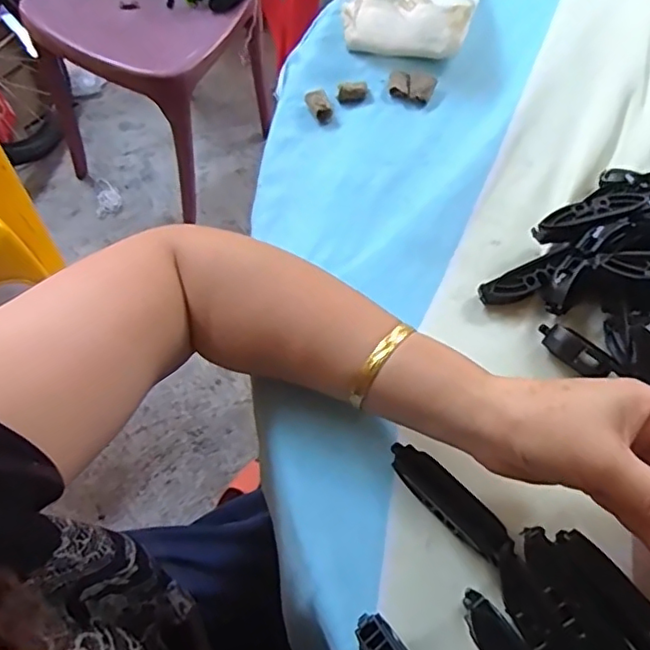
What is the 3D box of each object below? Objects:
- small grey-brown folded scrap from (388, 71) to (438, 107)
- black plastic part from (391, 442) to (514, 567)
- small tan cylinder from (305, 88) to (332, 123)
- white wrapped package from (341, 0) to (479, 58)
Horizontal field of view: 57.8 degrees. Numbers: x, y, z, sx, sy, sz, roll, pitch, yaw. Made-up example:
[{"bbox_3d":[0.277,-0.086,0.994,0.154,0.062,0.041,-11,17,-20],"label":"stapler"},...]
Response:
[{"bbox_3d":[0.070,-0.191,0.472,0.037,0.009,0.029,10,63,3],"label":"small grey-brown folded scrap"},{"bbox_3d":[0.068,0.096,0.322,0.021,0.014,0.079,-37,56,-18],"label":"black plastic part"},{"bbox_3d":[-0.003,-0.173,0.461,0.015,0.008,0.029,-22,66,-12],"label":"small tan cylinder"},{"bbox_3d":[0.079,-0.294,0.503,0.106,0.040,0.147,13,63,5],"label":"white wrapped package"}]

